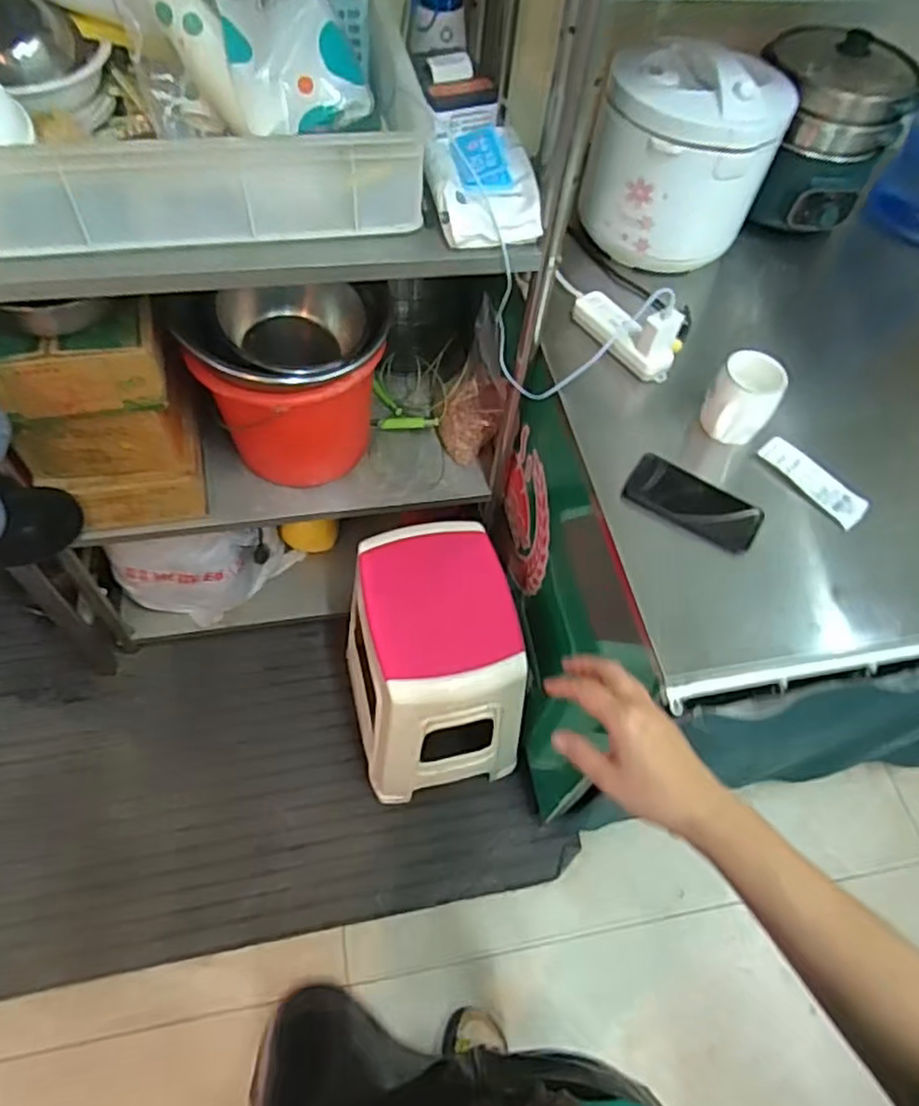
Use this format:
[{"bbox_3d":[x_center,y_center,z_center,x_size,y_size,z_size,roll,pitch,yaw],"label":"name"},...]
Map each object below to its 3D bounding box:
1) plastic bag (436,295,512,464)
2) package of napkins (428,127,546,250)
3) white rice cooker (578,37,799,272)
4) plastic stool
[{"bbox_3d":[0.022,-0.256,1.283,0.128,0.110,0.129,1,59,0],"label":"plastic bag"},{"bbox_3d":[0.025,-0.466,0.866,0.133,0.062,0.184,-4,58,-7],"label":"package of napkins"},{"bbox_3d":[0.338,-0.602,1.061,0.263,0.248,0.239,19,58,7],"label":"white rice cooker"},{"bbox_3d":[-0.057,0.201,1.288,0.285,0.433,0.373,-10,59,-11],"label":"plastic stool"}]

